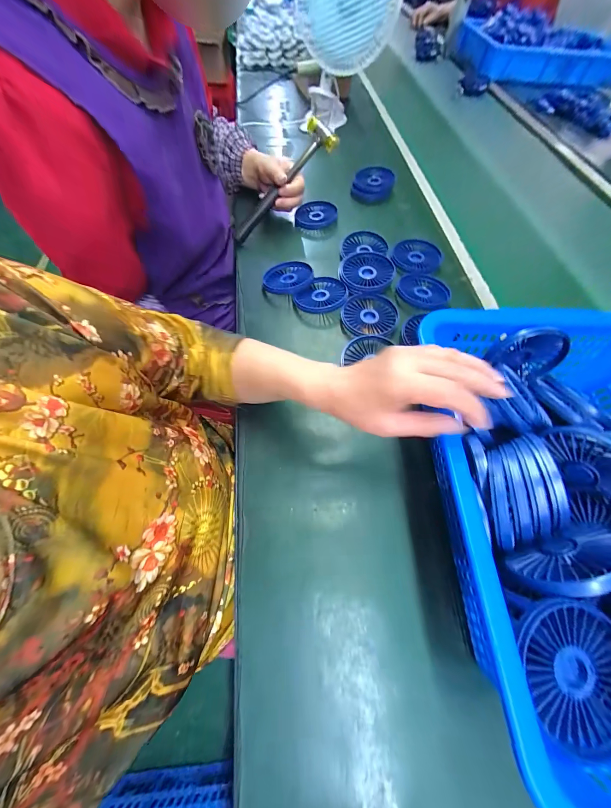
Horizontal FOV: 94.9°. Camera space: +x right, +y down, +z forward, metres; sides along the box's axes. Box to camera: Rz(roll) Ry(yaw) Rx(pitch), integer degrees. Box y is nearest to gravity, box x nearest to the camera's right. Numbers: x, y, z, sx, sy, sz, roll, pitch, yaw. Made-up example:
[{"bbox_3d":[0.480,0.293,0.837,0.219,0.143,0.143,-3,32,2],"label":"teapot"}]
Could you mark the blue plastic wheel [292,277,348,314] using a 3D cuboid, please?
[{"bbox_3d":[0.027,-0.176,0.462,0.072,0.021,0.089,39,69,17],"label":"blue plastic wheel"}]

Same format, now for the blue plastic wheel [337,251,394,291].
[{"bbox_3d":[0.104,-0.223,0.476,0.088,0.017,0.089,1,62,-1],"label":"blue plastic wheel"}]

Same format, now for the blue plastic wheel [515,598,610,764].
[{"bbox_3d":[0.191,0.184,0.192,0.080,0.025,0.085,0,64,-1],"label":"blue plastic wheel"}]

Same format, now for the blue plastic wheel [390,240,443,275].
[{"bbox_3d":[0.200,-0.268,0.507,0.083,0.014,0.088,0,64,-1],"label":"blue plastic wheel"}]

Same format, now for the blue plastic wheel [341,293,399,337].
[{"bbox_3d":[0.103,-0.145,0.454,0.087,0.021,0.073,7,64,2],"label":"blue plastic wheel"}]

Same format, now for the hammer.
[{"bbox_3d":[-0.048,-0.402,0.519,0.245,0.041,0.042,-42,66,14],"label":"hammer"}]

